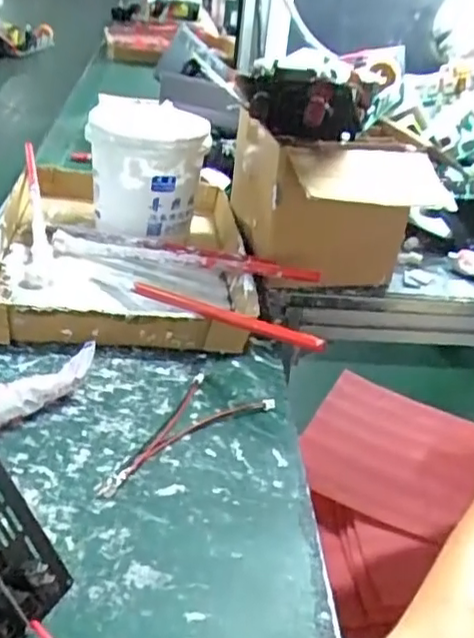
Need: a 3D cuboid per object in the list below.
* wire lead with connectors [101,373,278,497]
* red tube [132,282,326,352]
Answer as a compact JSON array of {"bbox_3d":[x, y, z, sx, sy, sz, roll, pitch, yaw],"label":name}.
[{"bbox_3d":[-0.045,0.075,0.450,0.147,0.008,0.057,-23,43,-39],"label":"wire lead with connectors"},{"bbox_3d":[-0.017,-0.005,0.507,0.011,0.016,0.209,-25,29,-38],"label":"red tube"}]

